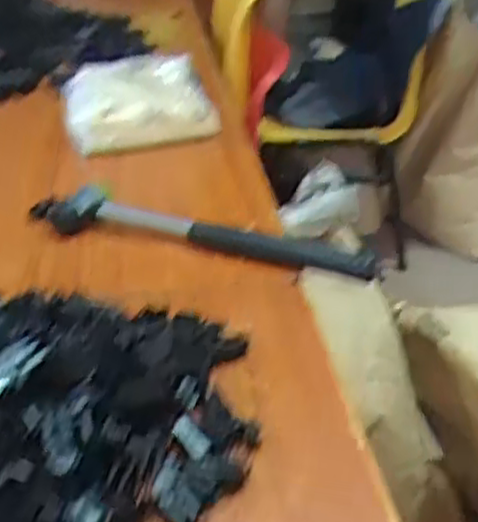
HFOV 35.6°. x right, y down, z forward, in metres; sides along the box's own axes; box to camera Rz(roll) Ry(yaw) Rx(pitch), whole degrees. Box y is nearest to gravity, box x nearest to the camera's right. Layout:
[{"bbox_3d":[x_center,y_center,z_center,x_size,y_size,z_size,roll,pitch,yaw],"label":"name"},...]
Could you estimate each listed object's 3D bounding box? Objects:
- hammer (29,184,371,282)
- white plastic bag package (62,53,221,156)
[{"bbox_3d":[-0.035,-0.024,0.531,0.266,0.026,0.042,9,31,15],"label":"hammer"},{"bbox_3d":[-0.093,-0.151,0.708,0.146,0.074,0.058,-9,31,-16],"label":"white plastic bag package"}]

